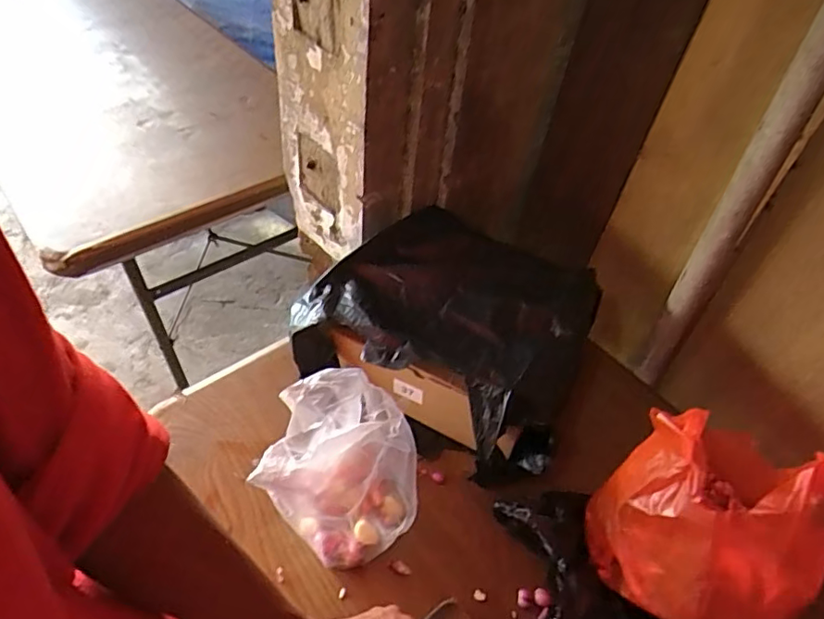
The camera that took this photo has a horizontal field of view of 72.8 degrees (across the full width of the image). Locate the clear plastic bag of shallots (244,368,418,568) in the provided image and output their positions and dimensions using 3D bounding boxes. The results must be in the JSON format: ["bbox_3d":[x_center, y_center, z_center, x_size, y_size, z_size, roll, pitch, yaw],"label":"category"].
[{"bbox_3d":[-0.068,0.166,0.563,0.158,0.194,0.117,-20,53,-21],"label":"clear plastic bag of shallots"}]

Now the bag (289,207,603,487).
[{"bbox_3d":[0.059,0.032,0.740,0.329,0.134,0.292,30,52,19],"label":"bag"}]

